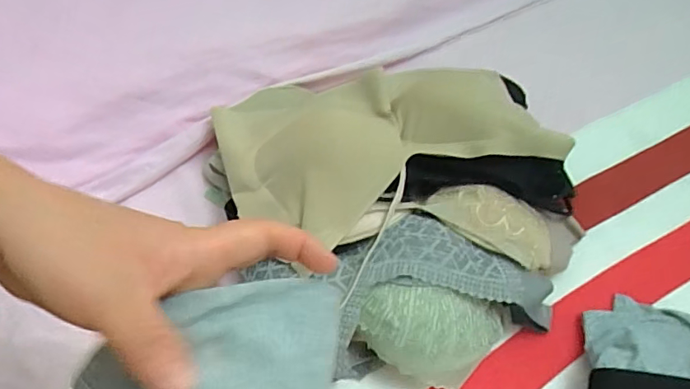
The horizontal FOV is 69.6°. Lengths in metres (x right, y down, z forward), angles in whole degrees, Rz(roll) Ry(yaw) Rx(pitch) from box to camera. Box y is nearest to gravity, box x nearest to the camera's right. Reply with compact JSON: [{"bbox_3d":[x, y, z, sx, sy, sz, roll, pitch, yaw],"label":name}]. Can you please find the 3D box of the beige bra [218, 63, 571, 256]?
[{"bbox_3d":[0.027,-0.074,0.508,0.305,0.069,0.232,-15,59,-13],"label":"beige bra"}]

